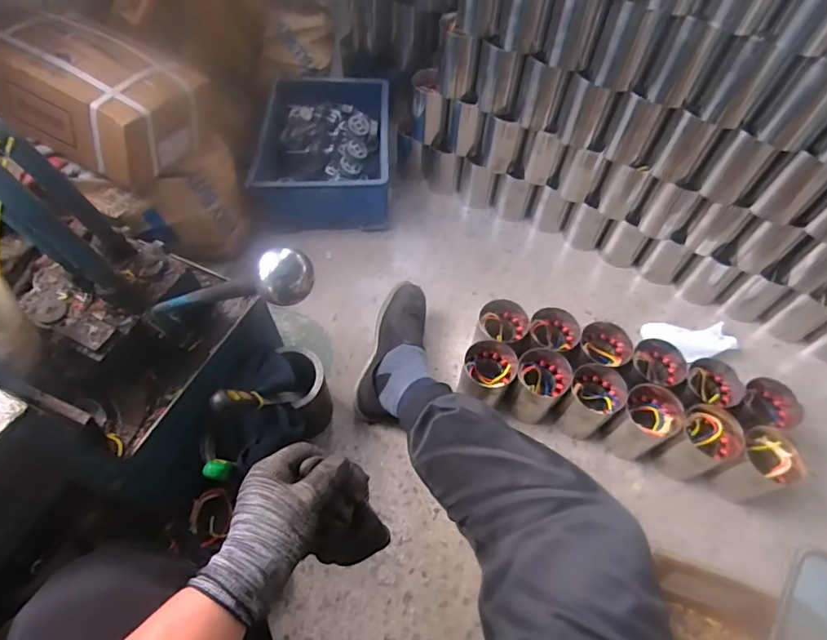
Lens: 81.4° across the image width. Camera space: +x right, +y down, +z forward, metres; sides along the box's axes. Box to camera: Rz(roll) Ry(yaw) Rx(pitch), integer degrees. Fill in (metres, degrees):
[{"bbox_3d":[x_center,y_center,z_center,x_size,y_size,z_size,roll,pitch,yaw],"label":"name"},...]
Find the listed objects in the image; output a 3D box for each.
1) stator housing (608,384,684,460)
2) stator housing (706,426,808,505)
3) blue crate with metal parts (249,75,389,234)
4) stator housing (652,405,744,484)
[{"bbox_3d":[0.411,0.186,0.872,0.108,0.112,0.093,-37,65,-22],"label":"stator housing"},{"bbox_3d":[0.580,0.254,0.829,0.106,0.121,0.094,-23,61,-15],"label":"stator housing"},{"bbox_3d":[-0.203,-0.416,1.167,0.318,0.145,0.414,-1,58,-2],"label":"blue crate with metal parts"},{"bbox_3d":[0.495,0.218,0.842,0.105,0.122,0.097,-30,63,-19],"label":"stator housing"}]

